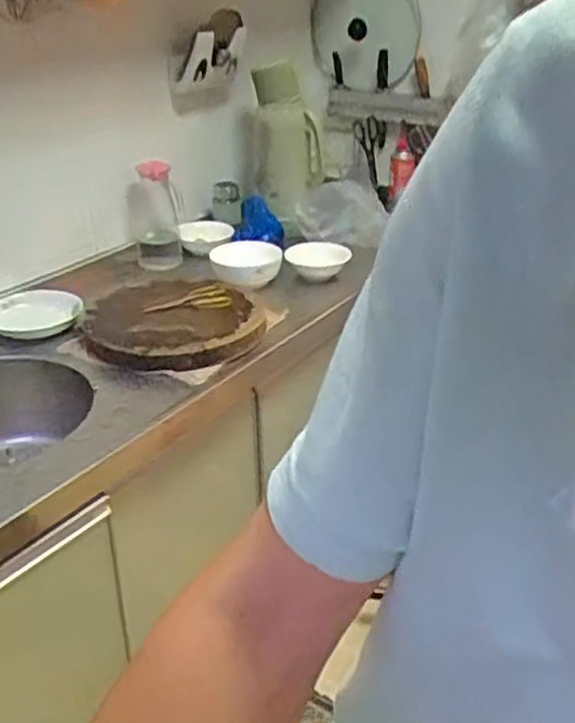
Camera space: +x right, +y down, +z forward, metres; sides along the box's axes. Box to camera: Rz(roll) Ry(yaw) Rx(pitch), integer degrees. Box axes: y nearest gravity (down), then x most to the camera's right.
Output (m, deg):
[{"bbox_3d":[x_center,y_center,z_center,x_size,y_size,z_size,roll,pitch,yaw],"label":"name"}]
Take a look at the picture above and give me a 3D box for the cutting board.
[{"bbox_3d":[-0.220,-0.077,1.405,0.351,0.070,0.343,-9,30,-14],"label":"cutting board"}]

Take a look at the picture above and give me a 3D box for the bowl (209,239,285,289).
[{"bbox_3d":[-0.089,-0.220,1.589,0.157,0.066,0.158,-1,29,0],"label":"bowl"}]

